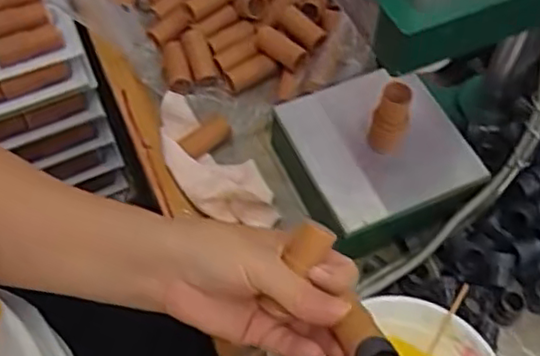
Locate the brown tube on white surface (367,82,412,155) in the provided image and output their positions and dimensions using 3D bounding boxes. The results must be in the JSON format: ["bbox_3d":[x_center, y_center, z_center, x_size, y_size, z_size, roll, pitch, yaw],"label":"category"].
[{"bbox_3d":[0.086,-0.041,0.466,0.025,0.070,0.023,12,59,7],"label":"brown tube on white surface"}]

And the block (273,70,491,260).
[{"bbox_3d":[0.079,-0.014,0.511,0.126,0.053,0.127,-20,61,-12],"label":"block"}]

